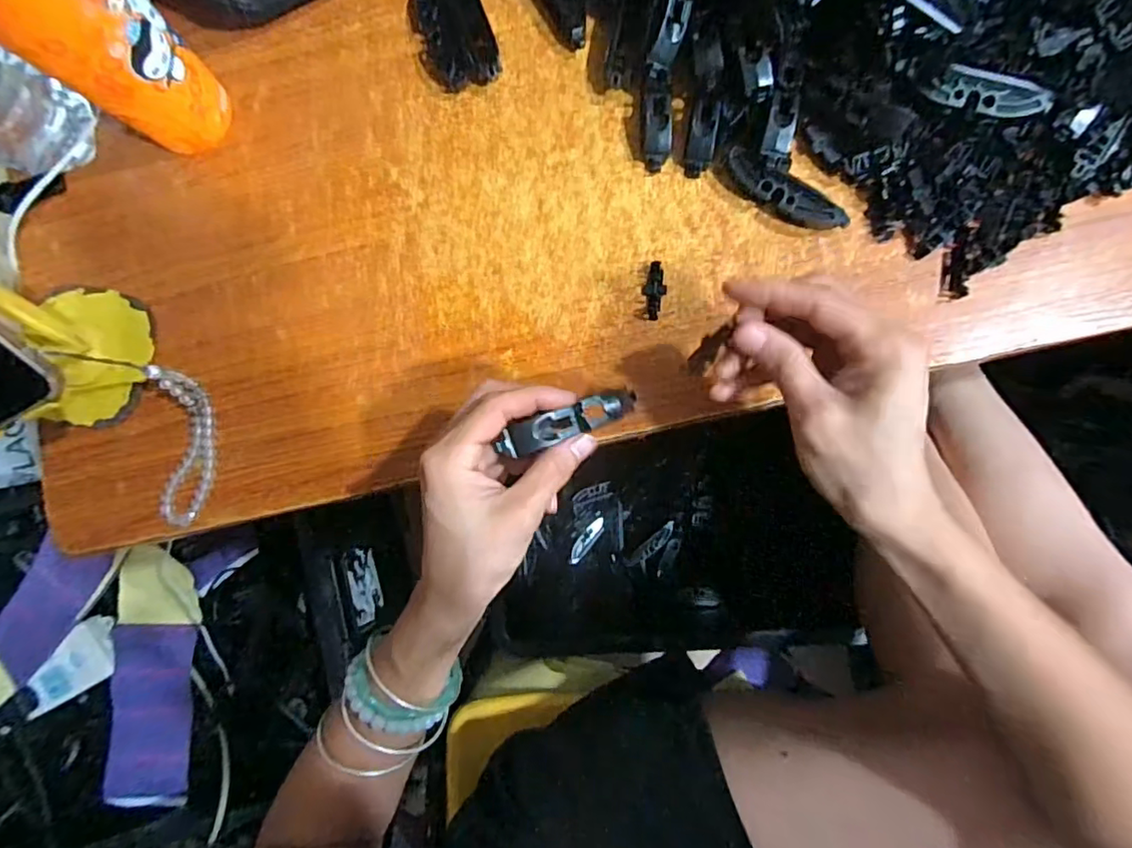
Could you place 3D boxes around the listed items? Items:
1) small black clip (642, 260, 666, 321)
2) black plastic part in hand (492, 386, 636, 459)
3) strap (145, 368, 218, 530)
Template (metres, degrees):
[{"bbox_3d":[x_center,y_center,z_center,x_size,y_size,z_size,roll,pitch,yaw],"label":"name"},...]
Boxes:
[{"bbox_3d":[0.054,-0.081,0.356,0.013,0.006,0.035,3,86,5],"label":"small black clip"},{"bbox_3d":[0.004,-0.001,0.300,0.079,0.013,0.016,-20,84,-24],"label":"black plastic part in hand"},{"bbox_3d":[-0.239,0.014,0.363,0.031,0.023,0.096,0,86,5],"label":"strap"}]

